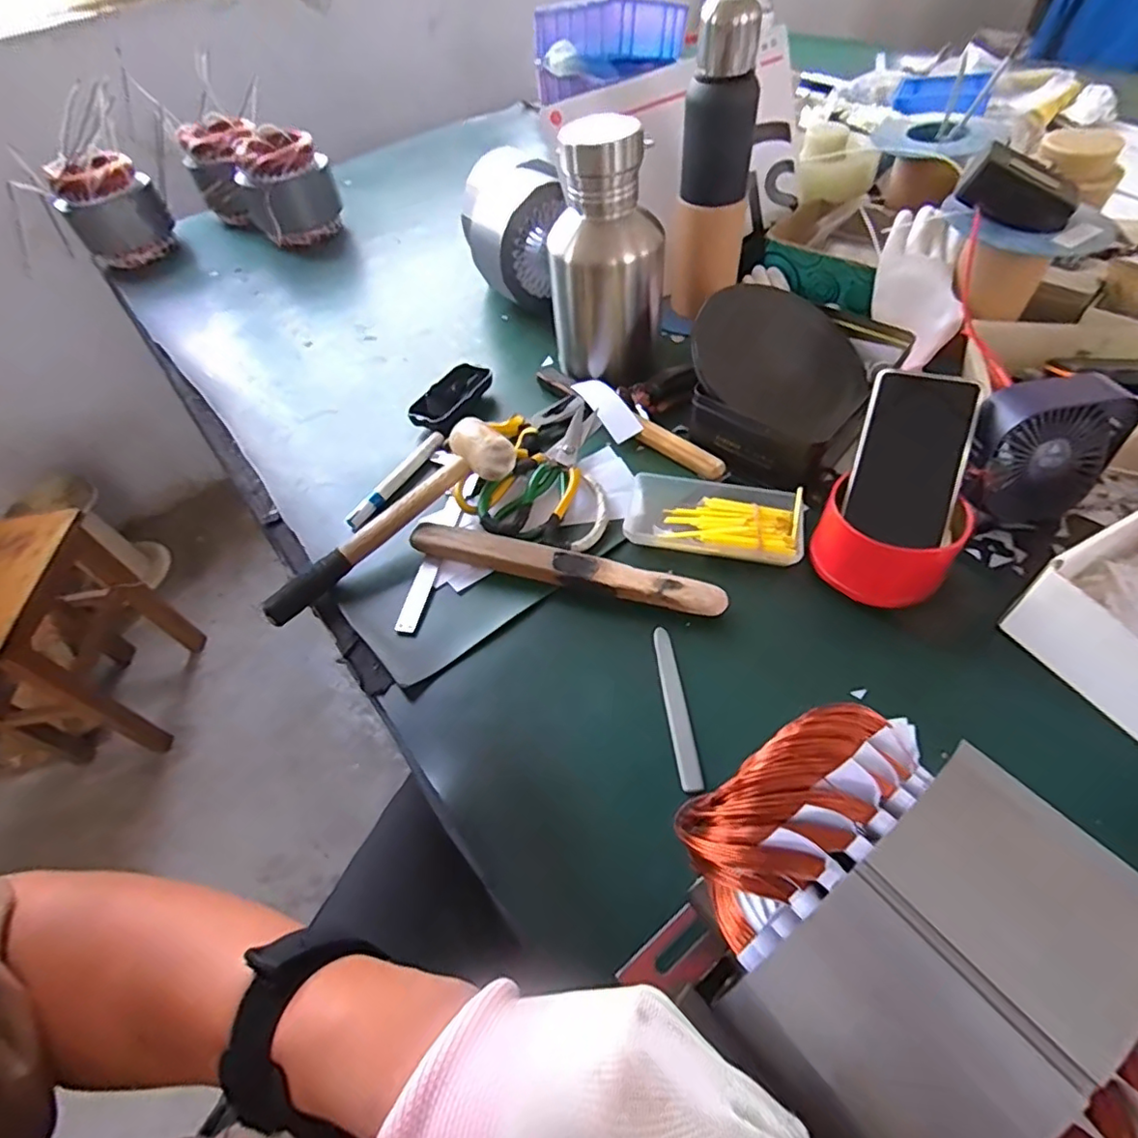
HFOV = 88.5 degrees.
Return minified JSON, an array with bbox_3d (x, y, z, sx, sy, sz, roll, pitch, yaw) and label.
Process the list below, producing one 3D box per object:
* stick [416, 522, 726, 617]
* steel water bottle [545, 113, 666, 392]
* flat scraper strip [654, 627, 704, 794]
[{"bbox_3d":[-0.007,-0.001,0.499,0.272,0.018,0.030,11,55,16],"label":"stick"},{"bbox_3d":[0.037,-0.317,0.616,0.096,0.236,0.087,-32,55,-19],"label":"steel water bottle"},{"bbox_3d":[0.077,0.098,0.433,0.015,0.004,0.126,-7,52,2],"label":"flat scraper strip"}]

